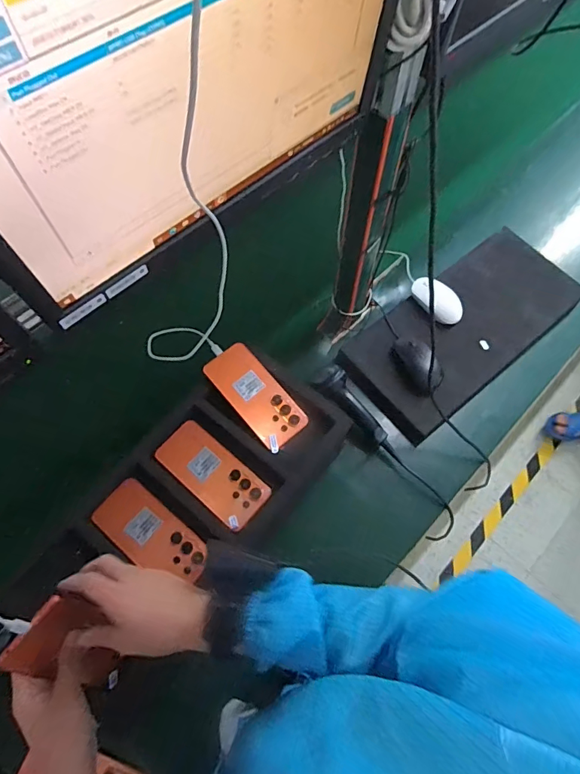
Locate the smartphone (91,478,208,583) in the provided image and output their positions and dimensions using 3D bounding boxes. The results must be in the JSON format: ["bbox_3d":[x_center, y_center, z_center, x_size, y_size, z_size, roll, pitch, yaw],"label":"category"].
[{"bbox_3d":[-0.188,0.201,0.591,0.162,0.016,0.076,37,71,15],"label":"smartphone"}]

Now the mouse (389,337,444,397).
[{"bbox_3d":[0.230,-0.041,0.783,0.068,0.037,0.113,-21,67,-9],"label":"mouse"}]

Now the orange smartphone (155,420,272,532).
[{"bbox_3d":[-0.113,0.126,0.629,0.170,0.009,0.082,37,71,15],"label":"orange smartphone"}]

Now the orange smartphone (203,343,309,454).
[{"bbox_3d":[-0.051,0.012,0.665,0.079,0.010,0.168,-41,83,-13],"label":"orange smartphone"}]

